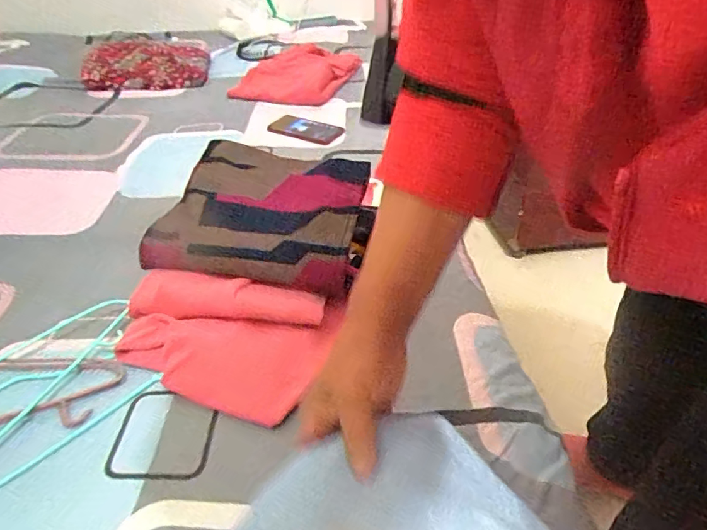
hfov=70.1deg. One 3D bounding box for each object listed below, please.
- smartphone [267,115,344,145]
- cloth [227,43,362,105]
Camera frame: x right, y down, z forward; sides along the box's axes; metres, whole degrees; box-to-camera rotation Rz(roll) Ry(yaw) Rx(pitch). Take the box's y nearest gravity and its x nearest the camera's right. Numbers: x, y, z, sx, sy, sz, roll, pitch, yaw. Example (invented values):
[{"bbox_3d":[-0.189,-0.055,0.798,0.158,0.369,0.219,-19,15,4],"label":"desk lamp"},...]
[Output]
[{"bbox_3d":[-0.106,-0.296,1.097,0.155,0.013,0.074,19,53,18],"label":"smartphone"},{"bbox_3d":[-0.148,-0.504,1.332,0.318,0.069,0.363,17,43,22],"label":"cloth"}]

